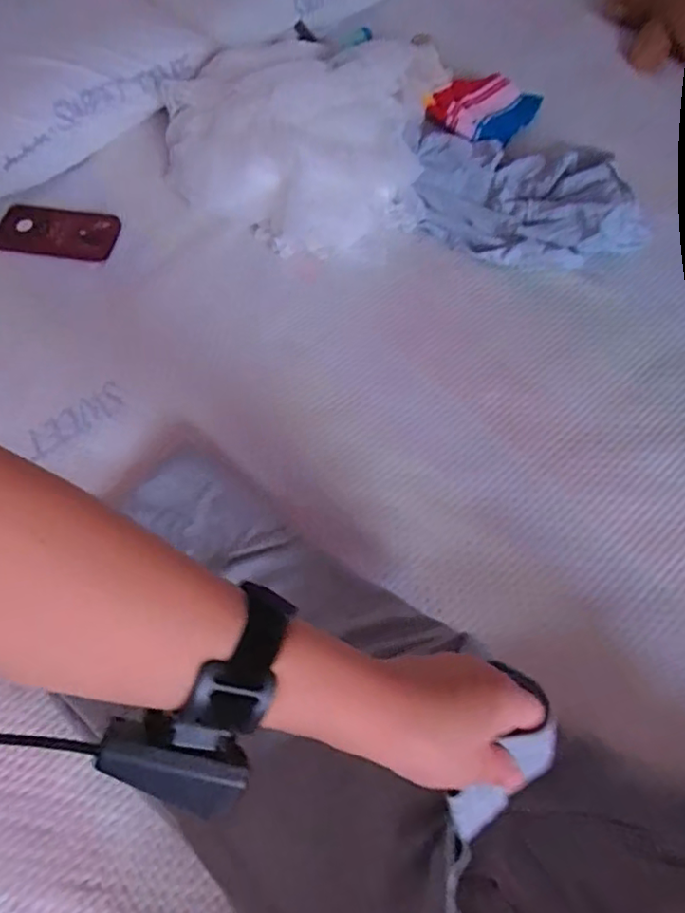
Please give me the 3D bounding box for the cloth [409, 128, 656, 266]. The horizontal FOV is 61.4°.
[{"bbox_3d":[0.239,-0.352,0.766,0.320,0.051,0.220,23,66,15],"label":"cloth"}]

